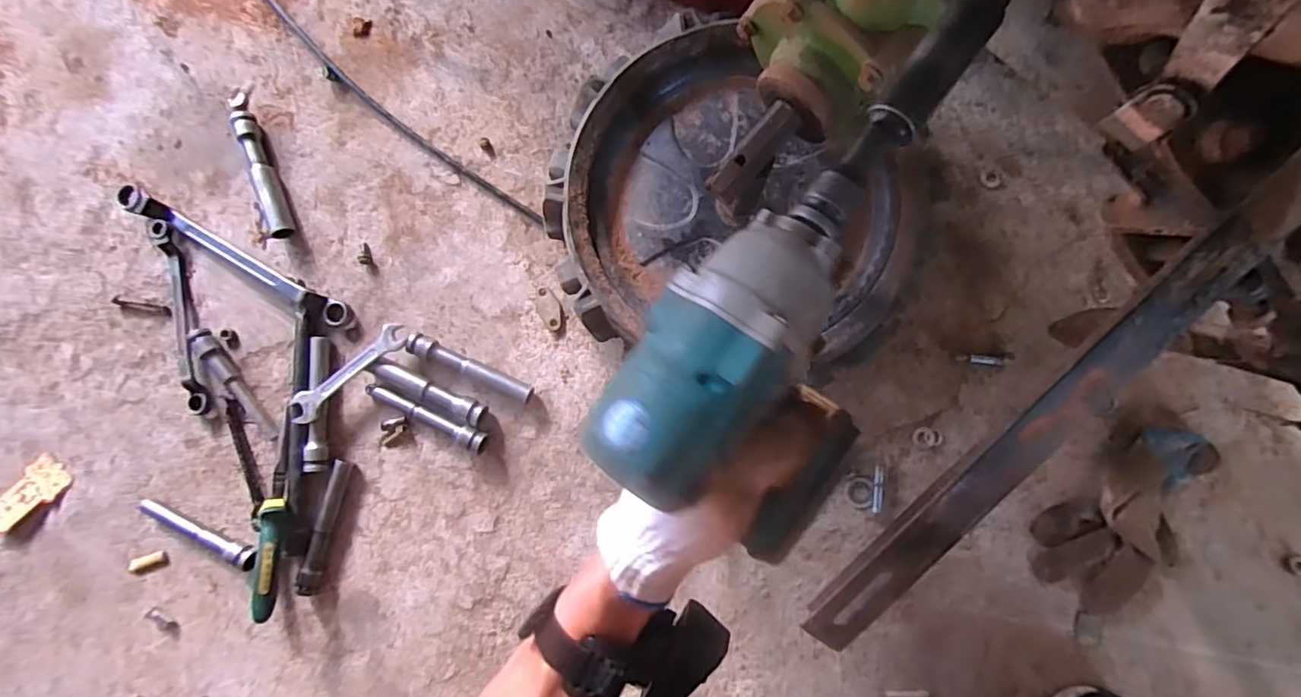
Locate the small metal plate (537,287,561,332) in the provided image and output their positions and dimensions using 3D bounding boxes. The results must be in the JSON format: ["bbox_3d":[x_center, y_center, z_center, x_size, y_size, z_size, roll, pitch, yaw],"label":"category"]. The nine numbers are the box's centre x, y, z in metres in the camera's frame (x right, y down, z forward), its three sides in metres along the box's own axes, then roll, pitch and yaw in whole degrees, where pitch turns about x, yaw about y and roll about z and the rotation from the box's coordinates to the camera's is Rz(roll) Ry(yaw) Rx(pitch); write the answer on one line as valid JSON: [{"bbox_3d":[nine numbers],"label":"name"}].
[{"bbox_3d":[-0.100,-0.040,0.564,0.021,0.005,0.045,-15,86,1],"label":"small metal plate"}]

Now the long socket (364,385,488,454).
[{"bbox_3d":[-0.219,0.066,0.560,0.130,0.021,0.020,25,87,4],"label":"long socket"}]

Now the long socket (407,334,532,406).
[{"bbox_3d":[-0.174,0.019,0.556,0.130,0.019,0.019,24,87,4],"label":"long socket"}]

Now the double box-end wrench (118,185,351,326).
[{"bbox_3d":[-0.412,-0.090,0.569,0.252,0.025,0.025,29,88,4],"label":"double box-end wrench"}]

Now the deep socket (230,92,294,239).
[{"bbox_3d":[-0.397,-0.188,0.583,0.025,0.016,0.159,-20,86,1],"label":"deep socket"}]

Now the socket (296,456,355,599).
[{"bbox_3d":[-0.319,0.176,0.565,0.020,0.014,0.132,15,87,3],"label":"socket"}]

